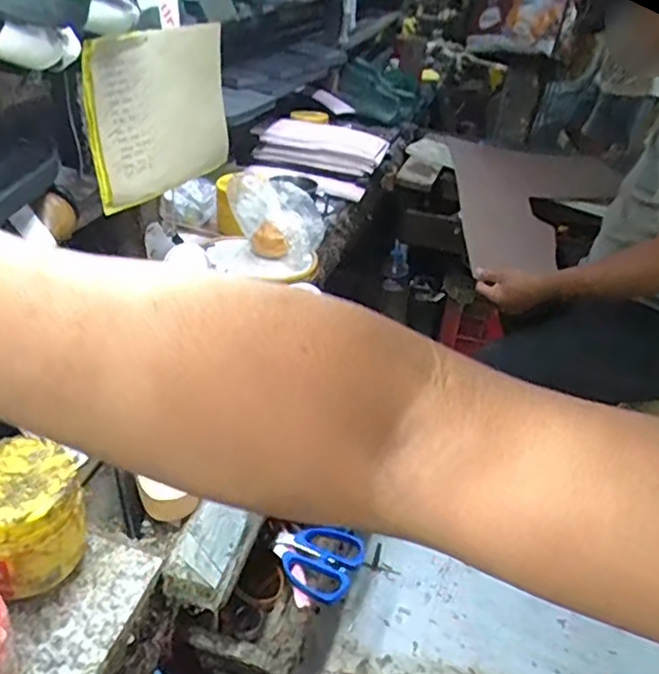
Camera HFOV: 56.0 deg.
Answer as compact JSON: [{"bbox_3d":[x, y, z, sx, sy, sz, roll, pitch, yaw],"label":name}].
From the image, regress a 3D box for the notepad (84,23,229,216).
[{"bbox_3d":[-0.188,-0.255,0.705,0.019,0.169,0.204,14,34,26],"label":"notepad"}]

